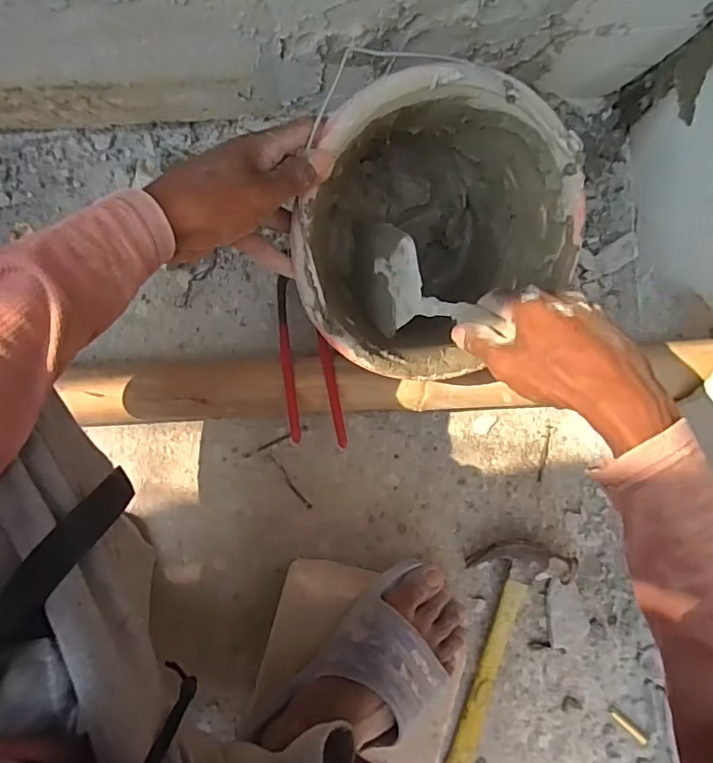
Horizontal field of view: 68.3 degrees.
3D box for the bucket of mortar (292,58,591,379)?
[{"bbox_3d":[0.062,-0.121,0.482,0.236,0.192,0.210,-41,93,-2],"label":"bucket of mortar"}]

